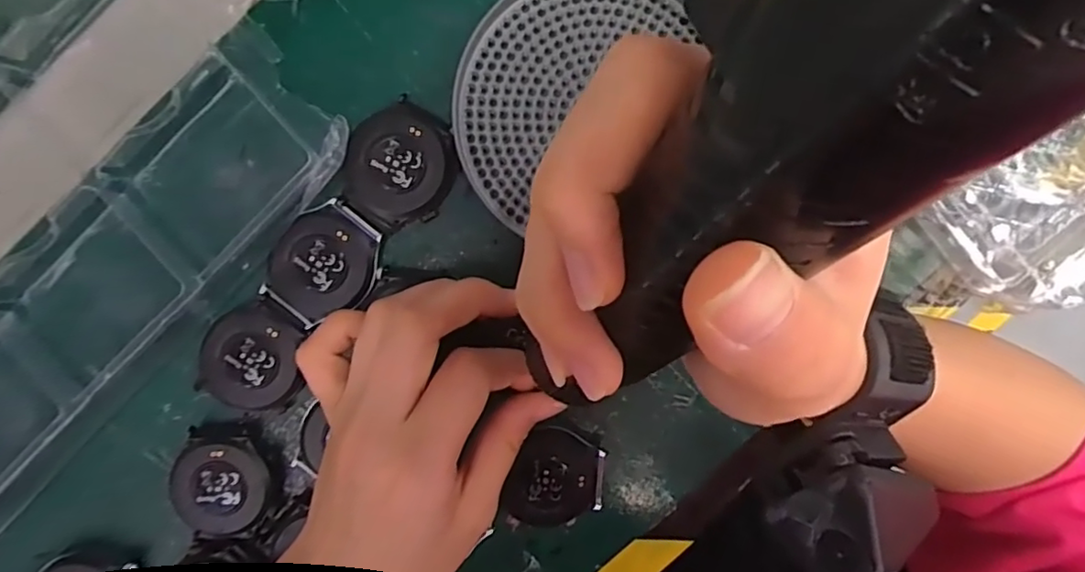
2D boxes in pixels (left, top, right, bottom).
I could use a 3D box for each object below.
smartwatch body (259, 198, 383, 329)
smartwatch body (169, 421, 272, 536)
[{"bbox_3d":[-0.091,-0.008,0.255,0.041,0.010,0.050,39,94,-3],"label":"smartwatch body"},{"bbox_3d":[-0.139,0.084,0.266,0.040,0.011,0.046,-7,94,3],"label":"smartwatch body"}]

